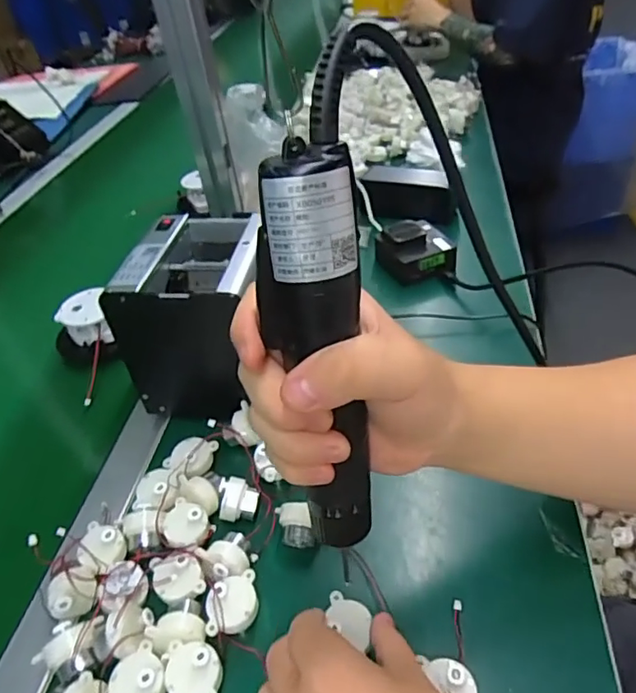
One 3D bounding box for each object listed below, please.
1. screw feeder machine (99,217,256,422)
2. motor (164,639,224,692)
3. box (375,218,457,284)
[{"bbox_3d":[-0.108,-0.032,0.499,0.104,0.137,0.127,-2,41,8],"label":"screw feeder machine"},{"bbox_3d":[-0.074,0.194,0.325,0.033,0.015,0.034,-5,40,4],"label":"motor"},{"bbox_3d":[0.114,-0.114,0.645,0.080,0.042,0.073,-14,41,-6],"label":"box"}]

